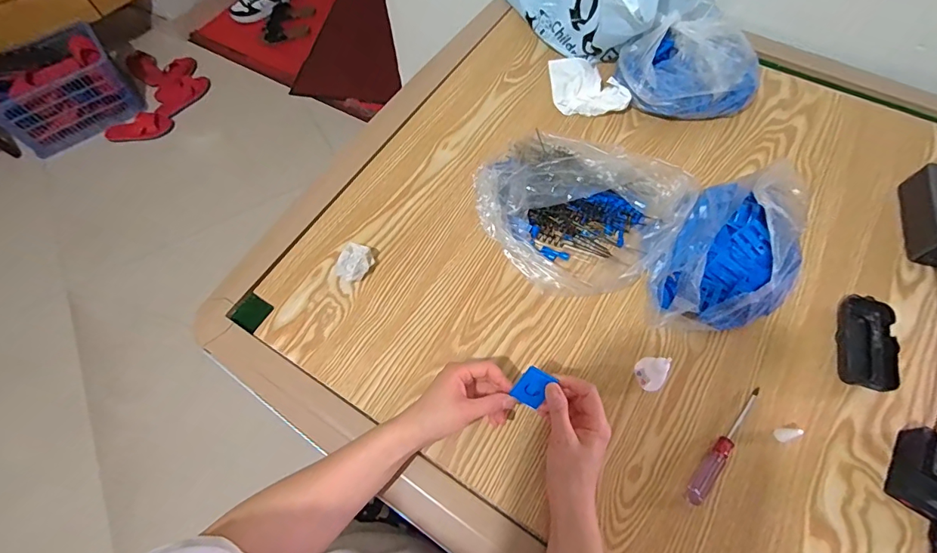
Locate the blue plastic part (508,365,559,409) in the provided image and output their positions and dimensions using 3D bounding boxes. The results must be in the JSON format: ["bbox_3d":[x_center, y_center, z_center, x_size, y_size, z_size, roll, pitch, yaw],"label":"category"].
[{"bbox_3d":[0.066,0.114,0.453,0.028,0.006,0.039,30,101,12],"label":"blue plastic part"}]

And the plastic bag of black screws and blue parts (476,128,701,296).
[{"bbox_3d":[0.136,-0.099,0.578,0.256,0.073,0.224,34,70,17],"label":"plastic bag of black screws and blue parts"}]

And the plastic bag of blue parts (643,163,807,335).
[{"bbox_3d":[0.317,-0.027,0.509,0.142,0.119,0.213,35,71,17],"label":"plastic bag of blue parts"}]

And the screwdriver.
[{"bbox_3d":[0.278,0.181,0.471,0.020,0.013,0.149,38,71,18],"label":"screwdriver"}]

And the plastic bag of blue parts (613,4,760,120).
[{"bbox_3d":[0.325,-0.300,0.655,0.170,0.092,0.157,-29,67,-11],"label":"plastic bag of blue parts"}]

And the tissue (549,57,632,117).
[{"bbox_3d":[0.186,-0.294,0.686,0.116,0.041,0.082,3,64,4],"label":"tissue"}]

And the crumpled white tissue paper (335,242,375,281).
[{"bbox_3d":[-0.150,-0.019,0.573,0.049,0.028,0.046,-26,66,-10],"label":"crumpled white tissue paper"}]

